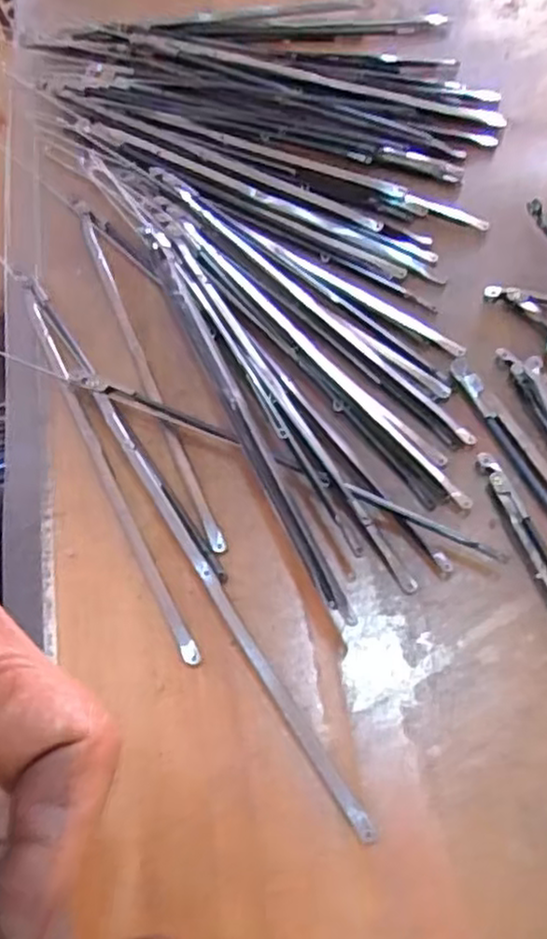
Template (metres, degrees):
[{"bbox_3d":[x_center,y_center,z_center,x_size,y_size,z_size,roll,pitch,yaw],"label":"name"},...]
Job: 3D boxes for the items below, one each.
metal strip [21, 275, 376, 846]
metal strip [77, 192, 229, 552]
[{"bbox_3d":[-0.039,0.013,0.258,0.009,0.009,0.245,-29,63,-13],"label":"metal strip"},{"bbox_3d":[-0.054,-0.047,0.294,0.006,0.005,0.184,-21,61,-9],"label":"metal strip"}]

